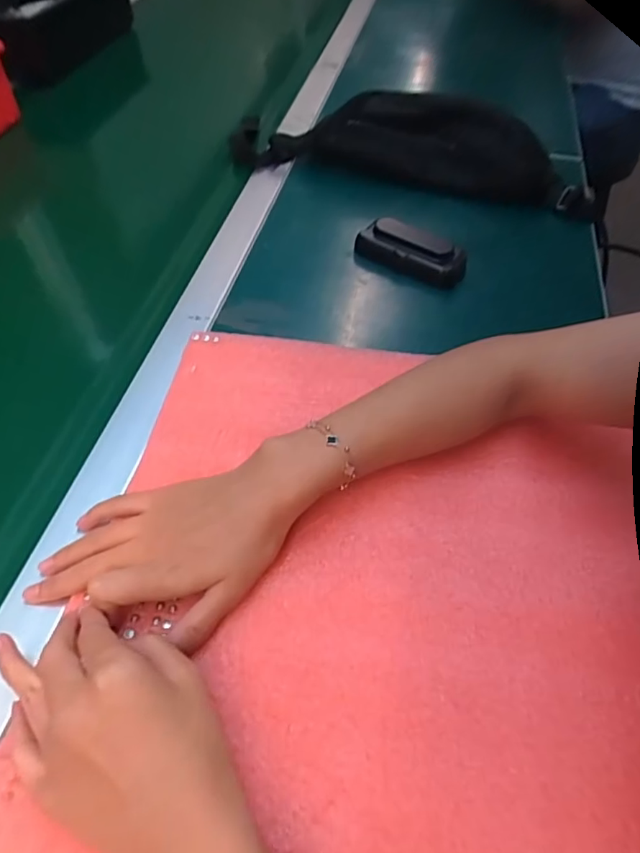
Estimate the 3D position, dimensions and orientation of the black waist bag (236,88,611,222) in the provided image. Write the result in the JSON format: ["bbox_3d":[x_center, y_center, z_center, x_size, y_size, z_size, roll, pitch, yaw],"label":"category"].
[{"bbox_3d":[0.103,-0.323,0.596,0.403,0.058,0.132,12,55,4],"label":"black waist bag"}]

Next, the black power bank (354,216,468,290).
[{"bbox_3d":[0.090,-0.167,0.516,0.104,0.032,0.046,29,58,20],"label":"black power bank"}]

